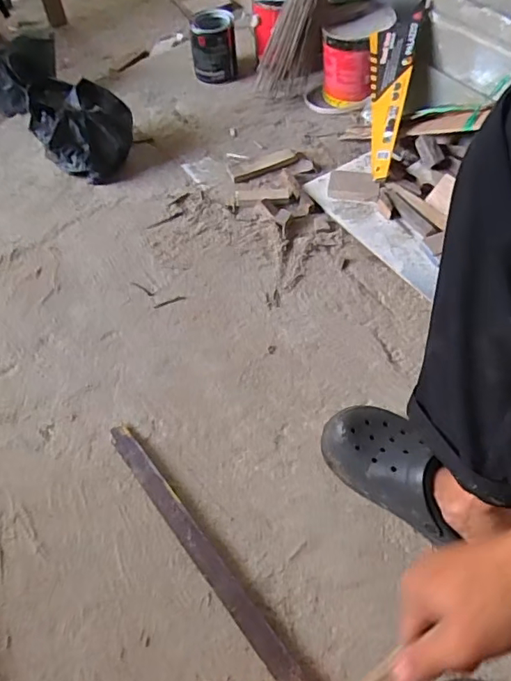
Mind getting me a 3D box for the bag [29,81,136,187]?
[{"bbox_3d":[-0.351,-0.434,1.046,0.189,0.155,0.170,-24,58,-10],"label":"bag"}]

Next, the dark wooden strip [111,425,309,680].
[{"bbox_3d":[-0.046,0.290,0.636,0.035,0.013,0.497,-36,61,-17],"label":"dark wooden strip"}]

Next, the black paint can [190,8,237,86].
[{"bbox_3d":[-0.099,-0.706,1.219,0.100,0.136,0.116,-3,57,3],"label":"black paint can"}]

